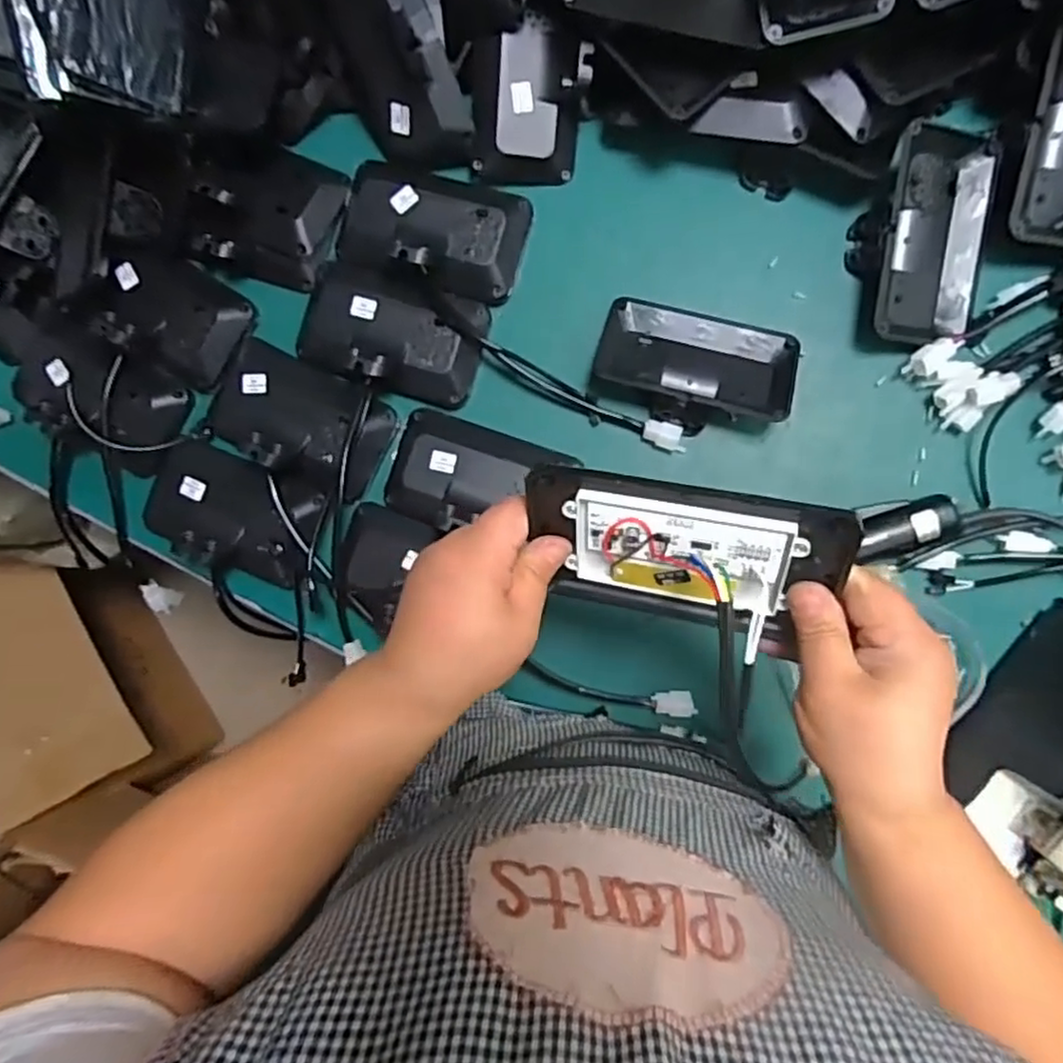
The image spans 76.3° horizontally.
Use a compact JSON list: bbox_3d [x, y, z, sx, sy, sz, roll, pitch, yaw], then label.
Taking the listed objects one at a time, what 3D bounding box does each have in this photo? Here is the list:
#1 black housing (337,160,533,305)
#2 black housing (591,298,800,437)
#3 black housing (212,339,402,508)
[{"bbox_3d":[-0.087,-0.258,0.567,0.162,0.043,0.095,19,92,7],"label":"black housing"},{"bbox_3d":[0.133,-0.135,0.551,0.155,0.040,0.096,16,92,7],"label":"black housing"},{"bbox_3d":[-0.201,-0.097,0.572,0.154,0.031,0.094,24,93,7],"label":"black housing"}]

